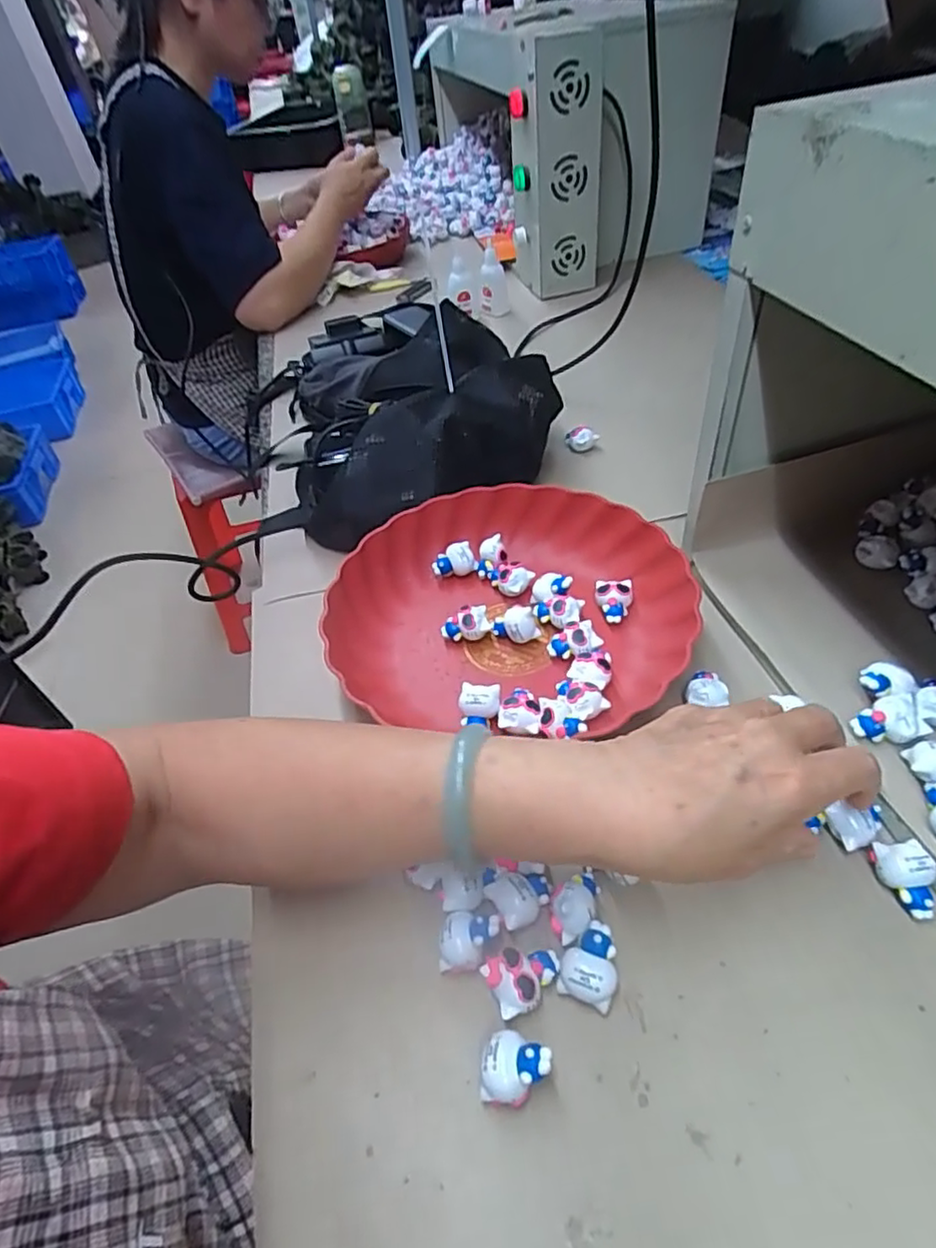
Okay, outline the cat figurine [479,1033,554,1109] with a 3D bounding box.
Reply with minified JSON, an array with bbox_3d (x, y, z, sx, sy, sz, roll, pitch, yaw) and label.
[{"bbox_3d":[0.021,0.190,0.273,0.028,0.025,0.024,1,45,8],"label":"cat figurine"}]

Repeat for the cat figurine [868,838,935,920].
[{"bbox_3d":[0.214,0.124,0.313,0.023,0.019,0.033,-2,45,6],"label":"cat figurine"}]

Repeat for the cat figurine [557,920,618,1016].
[{"bbox_3d":[0.058,0.159,0.297,0.025,0.023,0.031,19,51,24],"label":"cat figurine"}]

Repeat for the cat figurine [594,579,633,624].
[{"bbox_3d":[0.105,-0.016,0.459,0.026,0.022,0.029,2,46,10],"label":"cat figurine"}]

